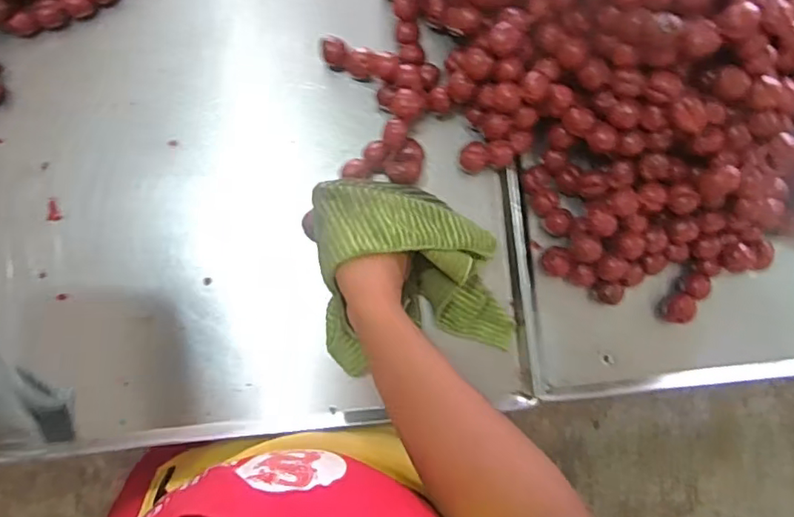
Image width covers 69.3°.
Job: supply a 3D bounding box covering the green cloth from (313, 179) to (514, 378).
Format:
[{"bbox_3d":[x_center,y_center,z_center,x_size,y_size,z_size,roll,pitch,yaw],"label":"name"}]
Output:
[{"bbox_3d":[0.019,0.013,0.627,0.205,0.127,0.200,-10,85,-5],"label":"green cloth"}]

